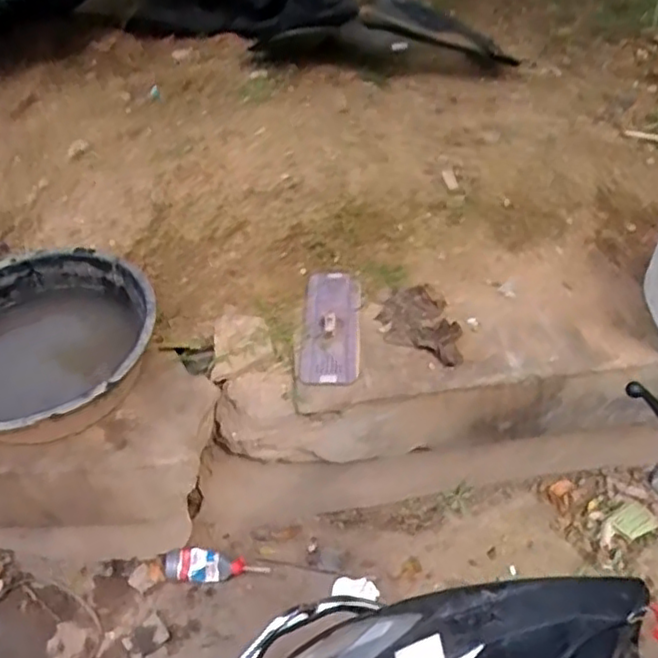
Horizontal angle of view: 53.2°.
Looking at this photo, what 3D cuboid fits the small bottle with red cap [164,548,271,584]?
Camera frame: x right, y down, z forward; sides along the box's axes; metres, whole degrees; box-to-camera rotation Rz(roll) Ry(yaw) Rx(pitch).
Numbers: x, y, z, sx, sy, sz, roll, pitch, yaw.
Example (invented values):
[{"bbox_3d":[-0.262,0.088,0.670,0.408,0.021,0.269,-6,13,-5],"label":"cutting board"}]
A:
[{"bbox_3d":[-0.266,0.551,1.532,0.246,0.068,0.071,0,46,2],"label":"small bottle with red cap"}]

